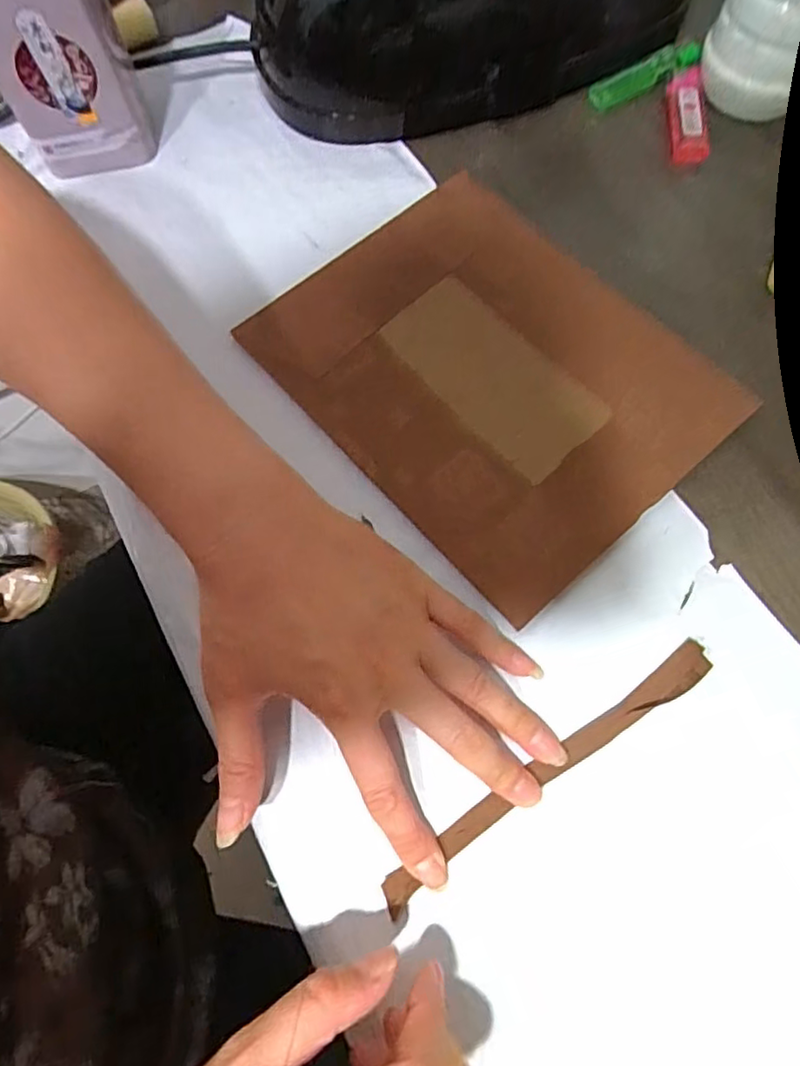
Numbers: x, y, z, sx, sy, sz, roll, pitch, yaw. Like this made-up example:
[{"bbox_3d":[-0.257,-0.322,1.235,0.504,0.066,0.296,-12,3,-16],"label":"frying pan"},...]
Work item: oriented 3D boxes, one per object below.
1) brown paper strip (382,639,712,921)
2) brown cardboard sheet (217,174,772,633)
[{"bbox_3d":[0.067,0.105,0.267,0.177,0.013,0.015,-34,73,-8],"label":"brown paper strip"},{"bbox_3d":[0.049,-0.092,0.341,0.181,0.009,0.232,-42,76,-11],"label":"brown cardboard sheet"}]

